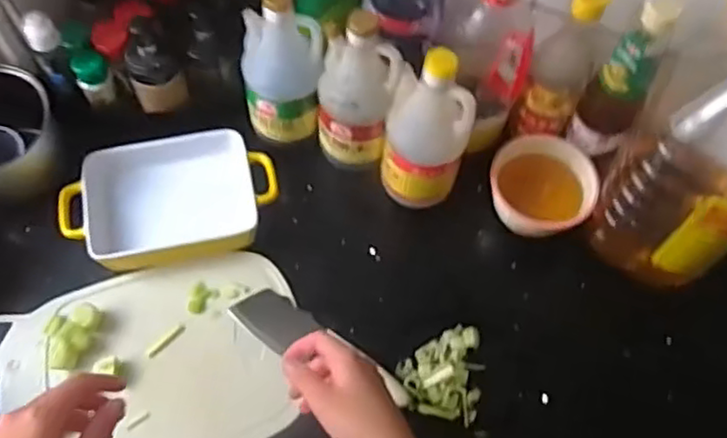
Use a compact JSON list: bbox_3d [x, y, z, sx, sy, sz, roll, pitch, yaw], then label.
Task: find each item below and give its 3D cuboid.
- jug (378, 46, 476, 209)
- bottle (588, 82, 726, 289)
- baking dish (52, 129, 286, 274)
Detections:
[{"bbox_3d":[0.066,-0.087,0.707,0.084,0.189,0.067,15,63,4],"label":"jug"},{"bbox_3d":[0.350,-0.070,0.665,0.137,0.345,0.181,33,66,13],"label":"bottle"},{"bbox_3d":[-0.219,-0.025,0.778,0.229,0.045,0.140,-12,64,-9],"label":"baking dish"}]

